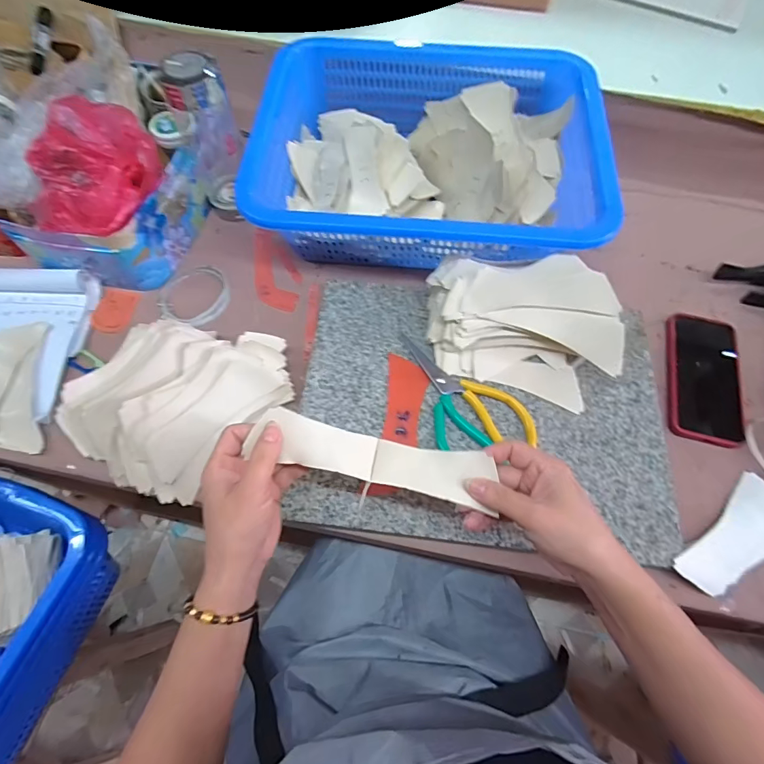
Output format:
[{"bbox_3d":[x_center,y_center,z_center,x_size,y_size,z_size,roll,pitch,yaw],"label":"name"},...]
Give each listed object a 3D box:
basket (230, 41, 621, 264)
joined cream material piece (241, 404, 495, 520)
[{"bbox_3d":[0.061,-0.314,0.576,0.430,0.097,0.355,1,64,3],"label":"basket"},{"bbox_3d":[-0.010,0.064,0.357,0.194,0.022,0.045,12,70,2],"label":"joined cream material piece"}]

